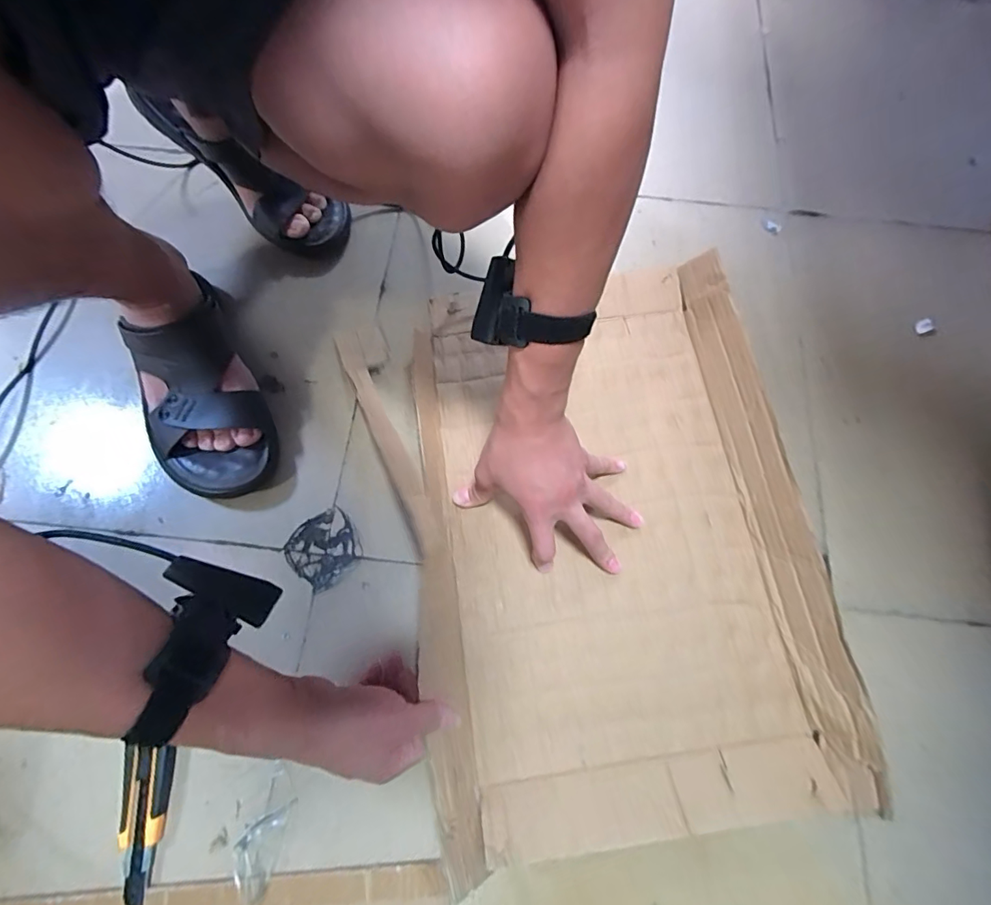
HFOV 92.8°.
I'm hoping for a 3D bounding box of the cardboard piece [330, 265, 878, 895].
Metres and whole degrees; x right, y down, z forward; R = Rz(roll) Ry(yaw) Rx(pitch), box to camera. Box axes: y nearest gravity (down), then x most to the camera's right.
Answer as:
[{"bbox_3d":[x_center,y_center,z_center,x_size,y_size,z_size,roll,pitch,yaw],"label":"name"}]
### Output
[{"bbox_3d":[0.088,0.061,0.466,0.413,0.043,0.527,-8,72,-4],"label":"cardboard piece"}]

